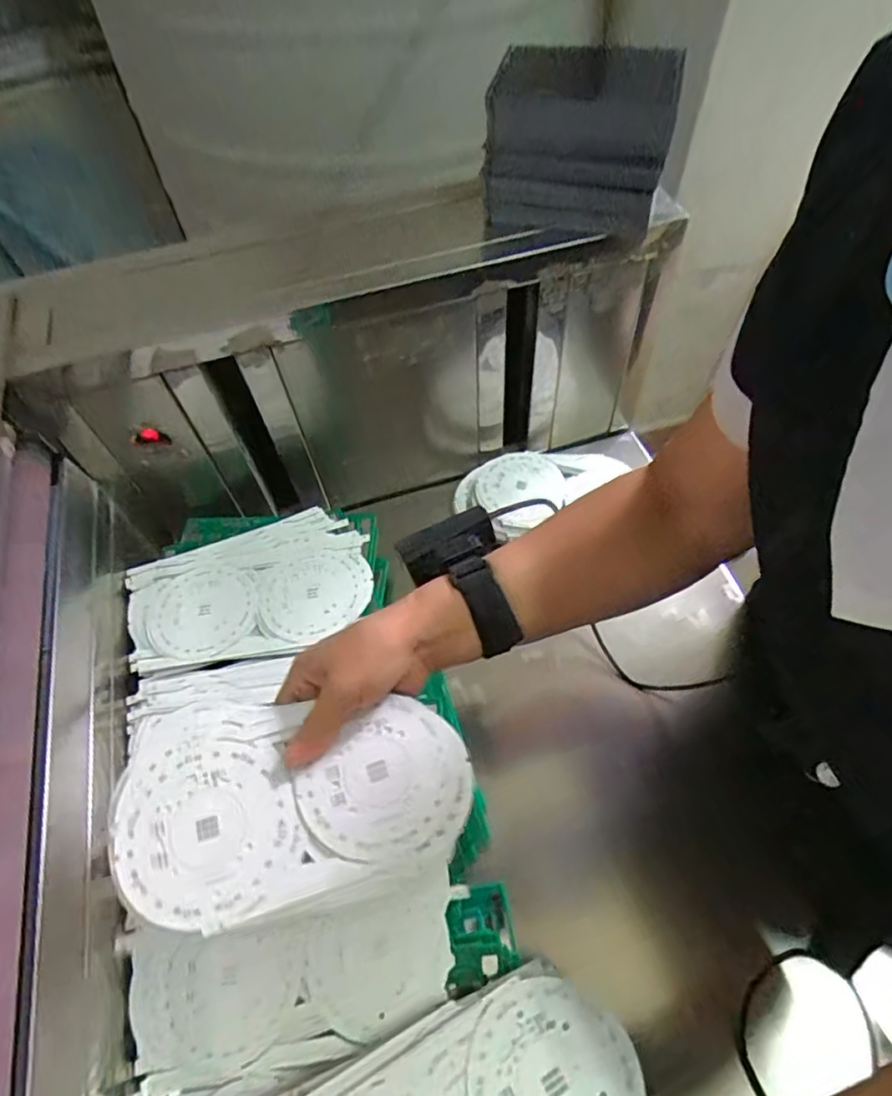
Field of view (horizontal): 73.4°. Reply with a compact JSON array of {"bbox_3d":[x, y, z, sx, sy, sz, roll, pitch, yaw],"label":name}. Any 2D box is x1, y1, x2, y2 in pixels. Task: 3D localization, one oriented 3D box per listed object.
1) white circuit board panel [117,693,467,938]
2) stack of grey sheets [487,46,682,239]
[{"bbox_3d":[-0.086,0.151,0.354,0.198,0.007,0.104,-7,57,-10],"label":"white circuit board panel"},{"bbox_3d":[0.110,-0.340,0.505,0.146,0.105,0.077,8,58,8],"label":"stack of grey sheets"}]

